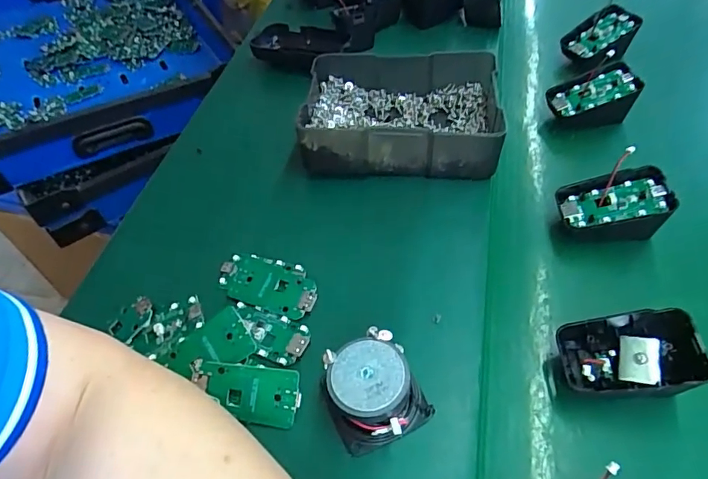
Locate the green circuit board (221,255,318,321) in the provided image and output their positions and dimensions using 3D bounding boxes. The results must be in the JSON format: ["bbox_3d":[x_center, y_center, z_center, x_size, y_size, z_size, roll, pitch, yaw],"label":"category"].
[{"bbox_3d":[-0.061,0.029,0.335,0.077,0.008,0.040,14,55,16],"label":"green circuit board"}]

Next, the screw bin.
[{"bbox_3d":[0.041,-0.107,0.418,0.162,0.058,0.120,5,54,7],"label":"screw bin"}]

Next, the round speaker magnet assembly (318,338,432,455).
[{"bbox_3d":[0.011,0.084,0.265,0.052,0.034,0.047,-23,54,-12],"label":"round speaker magnet assembly"}]

